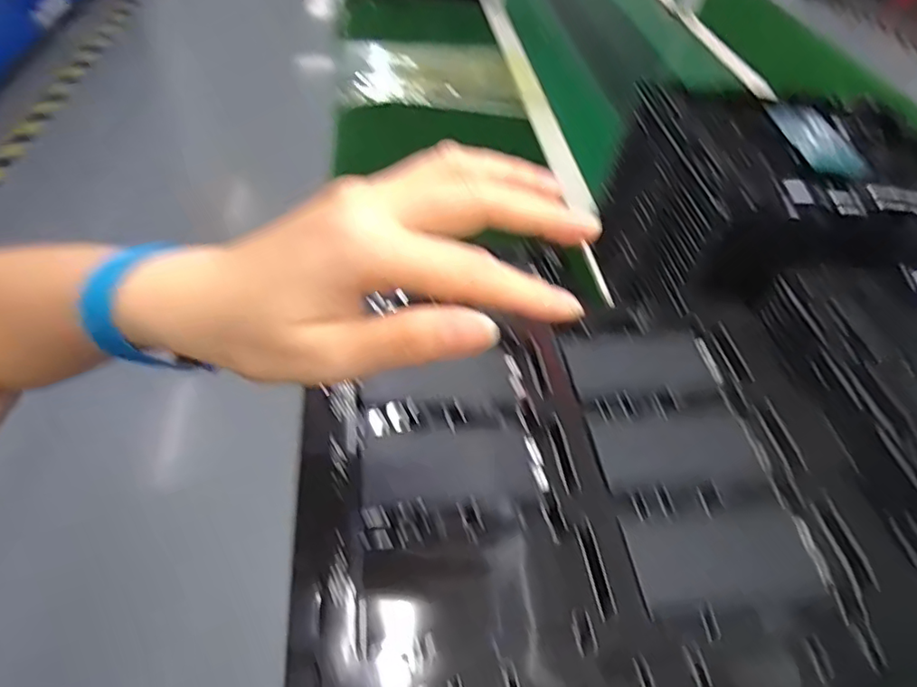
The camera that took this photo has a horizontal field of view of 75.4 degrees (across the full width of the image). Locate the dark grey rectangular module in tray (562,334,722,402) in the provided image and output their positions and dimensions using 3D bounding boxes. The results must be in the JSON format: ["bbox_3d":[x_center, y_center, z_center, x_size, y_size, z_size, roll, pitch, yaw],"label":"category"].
[{"bbox_3d":[0.106,0.012,0.349,0.087,0.005,0.044,-4,47,-10],"label":"dark grey rectangular module in tray"}]

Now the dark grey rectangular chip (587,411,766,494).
[{"bbox_3d":[0.113,0.054,0.311,0.083,0.004,0.044,-3,47,-9],"label":"dark grey rectangular chip"}]

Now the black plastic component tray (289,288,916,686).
[{"bbox_3d":[0.054,0.070,0.308,0.249,0.040,0.215,-1,46,-8],"label":"black plastic component tray"}]

